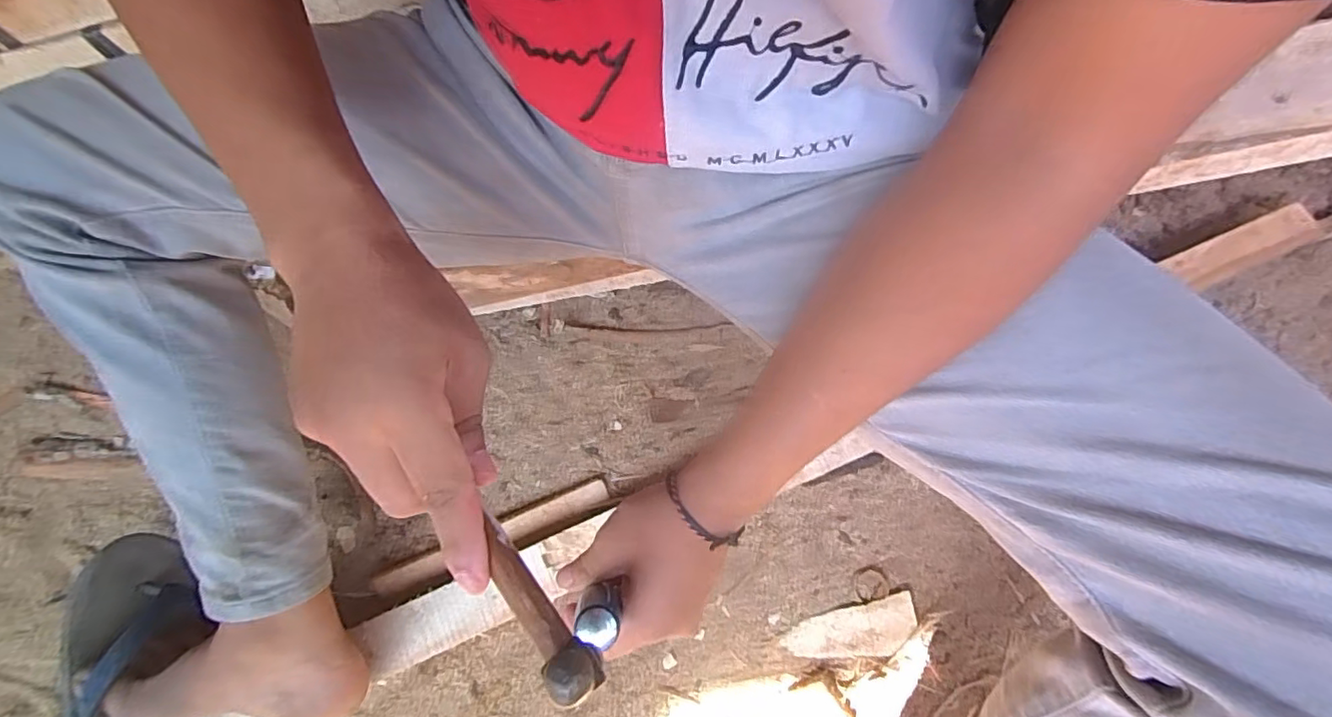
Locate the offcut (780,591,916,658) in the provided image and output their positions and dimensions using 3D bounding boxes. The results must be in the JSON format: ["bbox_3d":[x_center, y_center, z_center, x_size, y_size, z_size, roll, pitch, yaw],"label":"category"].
[{"bbox_3d":[0.169,0.250,0.524,0.119,0.007,0.044,-14,76,-2],"label":"offcut"}]

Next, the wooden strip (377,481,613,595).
[{"bbox_3d":[-0.164,0.169,0.546,0.229,0.012,0.024,-23,77,-4],"label":"wooden strip"}]

